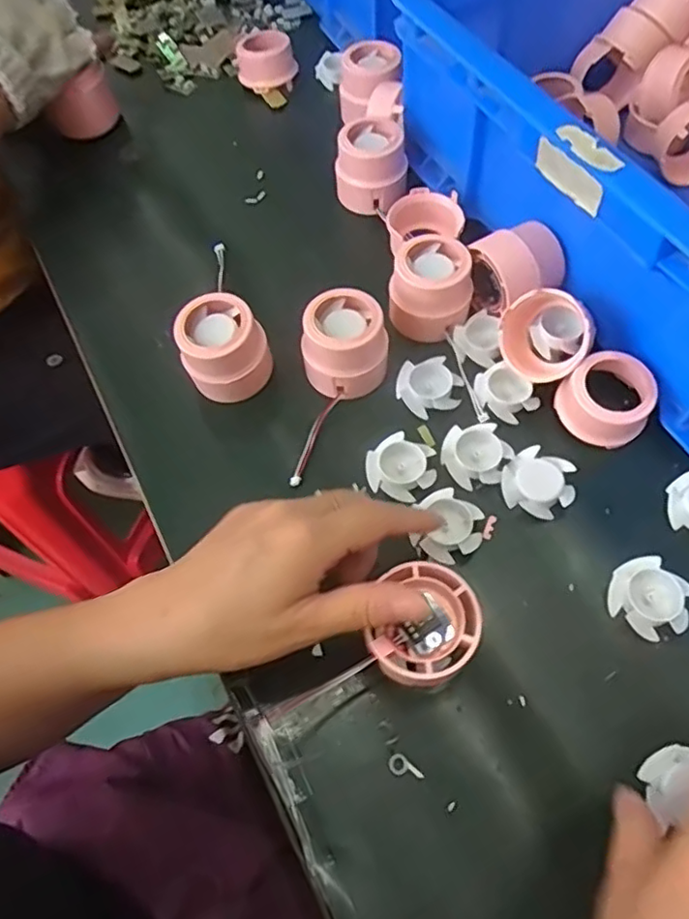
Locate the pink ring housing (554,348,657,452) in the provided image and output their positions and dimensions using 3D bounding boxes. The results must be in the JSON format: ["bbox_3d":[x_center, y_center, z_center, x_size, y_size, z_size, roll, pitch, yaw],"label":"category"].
[{"bbox_3d":[0.155,-0.036,0.365,0.046,0.030,0.043,-11,61,-3],"label":"pink ring housing"}]

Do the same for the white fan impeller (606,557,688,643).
[{"bbox_3d":[0.159,0.072,0.322,0.040,0.010,0.037,-1,61,2],"label":"white fan impeller"}]

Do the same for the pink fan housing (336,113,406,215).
[{"bbox_3d":[0.019,-0.226,0.475,0.053,0.045,0.057,-3,61,1],"label":"pink fan housing"}]

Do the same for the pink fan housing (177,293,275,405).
[{"bbox_3d":[-0.077,-0.071,0.396,0.051,0.052,0.045,-30,64,-13],"label":"pink fan housing"}]

